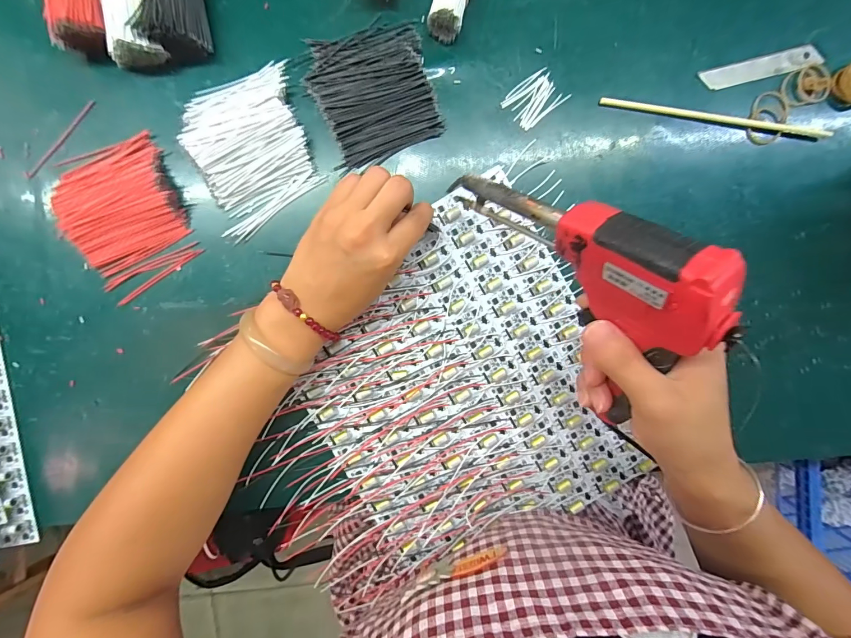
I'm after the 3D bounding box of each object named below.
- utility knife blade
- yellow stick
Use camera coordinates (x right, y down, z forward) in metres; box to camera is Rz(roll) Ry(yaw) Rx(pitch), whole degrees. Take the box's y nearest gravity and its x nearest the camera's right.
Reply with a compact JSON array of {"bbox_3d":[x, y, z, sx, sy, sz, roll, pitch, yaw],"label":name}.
[{"bbox_3d":[0.279,-0.209,0.314,0.097,0.004,0.018,-14,89,1],"label":"utility knife blade"},{"bbox_3d":[0.242,-0.169,0.316,0.194,0.005,0.008,9,94,-6],"label":"yellow stick"}]

